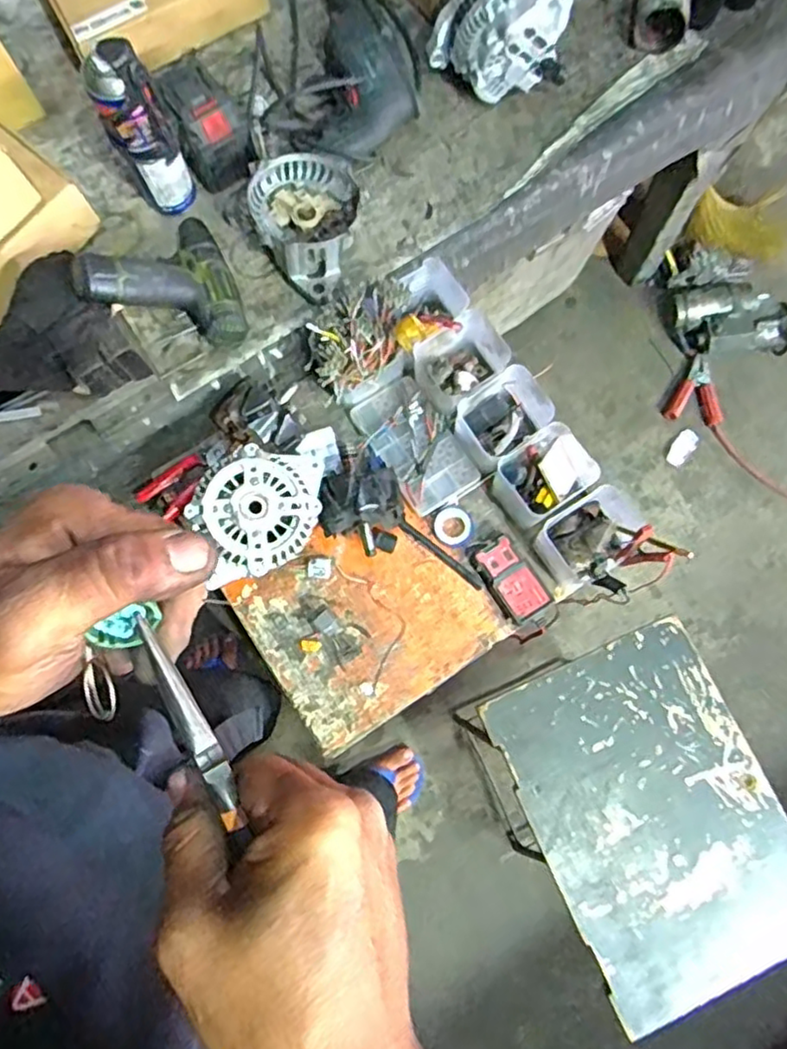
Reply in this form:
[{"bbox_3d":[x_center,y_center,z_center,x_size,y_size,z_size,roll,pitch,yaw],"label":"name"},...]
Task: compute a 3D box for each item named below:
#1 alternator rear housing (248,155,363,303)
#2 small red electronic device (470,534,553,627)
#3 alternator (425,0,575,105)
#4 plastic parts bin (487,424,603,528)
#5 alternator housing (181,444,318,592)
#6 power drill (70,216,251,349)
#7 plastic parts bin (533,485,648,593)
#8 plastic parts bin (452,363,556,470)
[{"bbox_3d":[-0.113,-0.380,0.820,0.133,0.065,0.181,5,79,2],"label":"alternator rear housing"},{"bbox_3d":[0.150,0.070,0.823,0.058,0.028,0.106,-34,81,-6],"label":"small red electronic device"},{"bbox_3d":[0.134,-0.651,0.834,0.167,0.110,0.133,-8,79,-1],"label":"alternator"},{"bbox_3d":[0.186,-0.059,0.817,0.111,0.070,0.090,-35,81,-6],"label":"plastic parts bin"},{"bbox_3d":[-0.156,-0.016,0.749,0.170,0.052,0.142,-18,90,-15],"label":"alternator housing"},{"bbox_3d":[-0.275,-0.291,0.757,0.185,0.068,0.173,-18,89,-40],"label":"power drill"},{"bbox_3d":[0.241,0.016,0.803,0.121,0.067,0.090,-37,81,-6],"label":"plastic parts bin"},{"bbox_3d":[0.139,-0.134,0.823,0.109,0.071,0.087,-37,81,-6],"label":"plastic parts bin"}]

